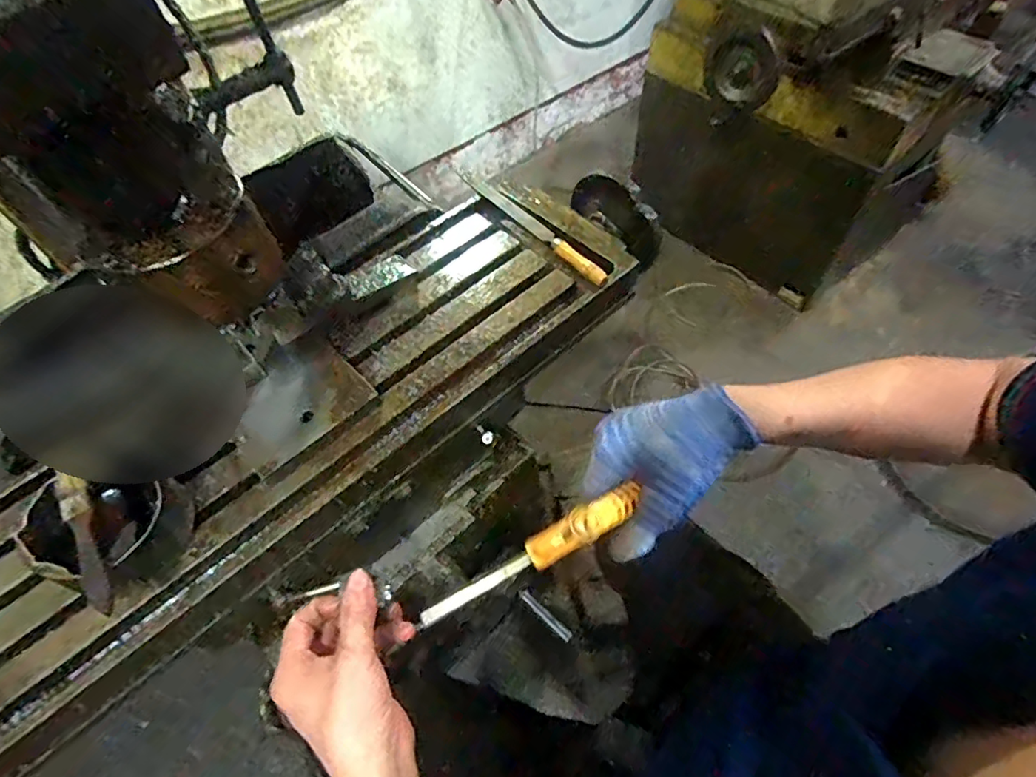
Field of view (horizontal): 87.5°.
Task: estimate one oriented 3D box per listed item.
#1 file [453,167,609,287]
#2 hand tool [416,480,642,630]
[{"bbox_3d":[0.006,-0.213,0.673,0.024,0.026,0.294,-35,61,-18],"label":"file"},{"bbox_3d":[0.010,0.109,0.347,0.157,0.019,0.022,-30,59,-3],"label":"hand tool"}]

